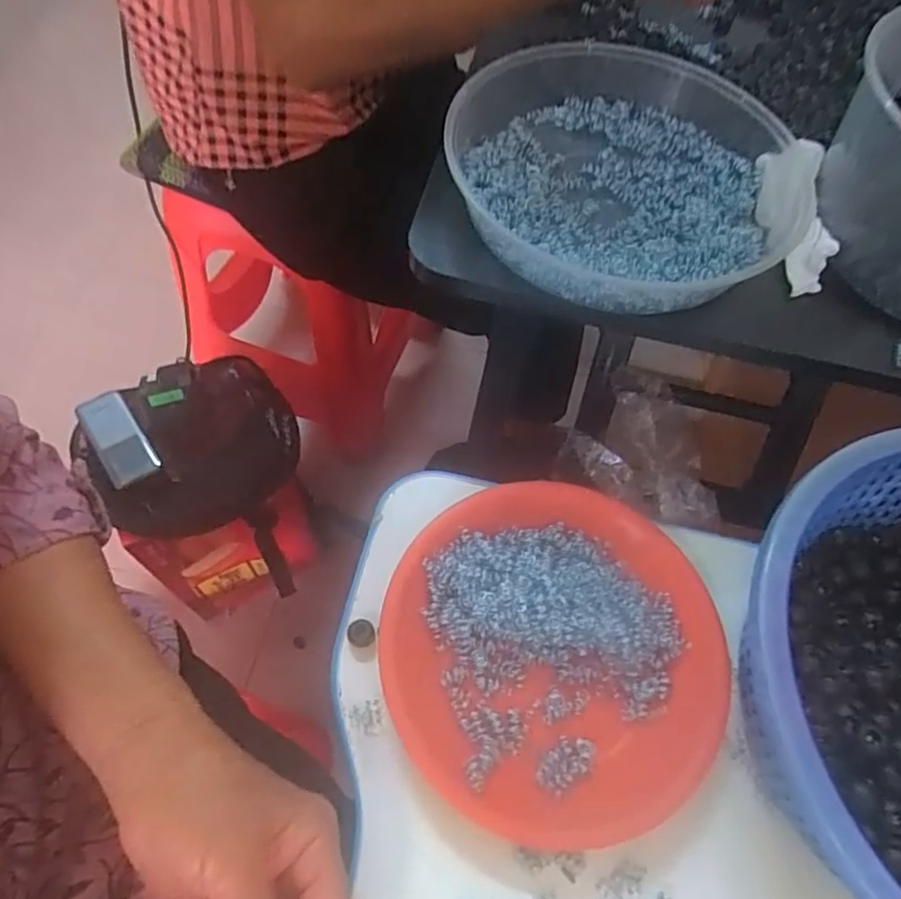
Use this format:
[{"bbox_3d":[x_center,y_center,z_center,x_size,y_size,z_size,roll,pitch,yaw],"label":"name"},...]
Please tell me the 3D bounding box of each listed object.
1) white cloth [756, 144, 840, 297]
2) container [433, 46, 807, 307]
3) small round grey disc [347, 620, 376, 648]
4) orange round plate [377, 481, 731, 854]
[{"bbox_3d":[0.227,-0.154,0.408,0.043,0.025,0.109,3,74,0],"label":"white cloth"},{"bbox_3d":[0.109,-0.190,0.416,0.208,0.057,0.229,15,61,3],"label":"container"},{"bbox_3d":[-0.052,0.108,0.368,0.016,0.007,0.014,2,61,-3],"label":"small round grey disc"},{"bbox_3d":[0.061,0.114,0.365,0.198,0.040,0.194,3,61,-3],"label":"orange round plate"}]

